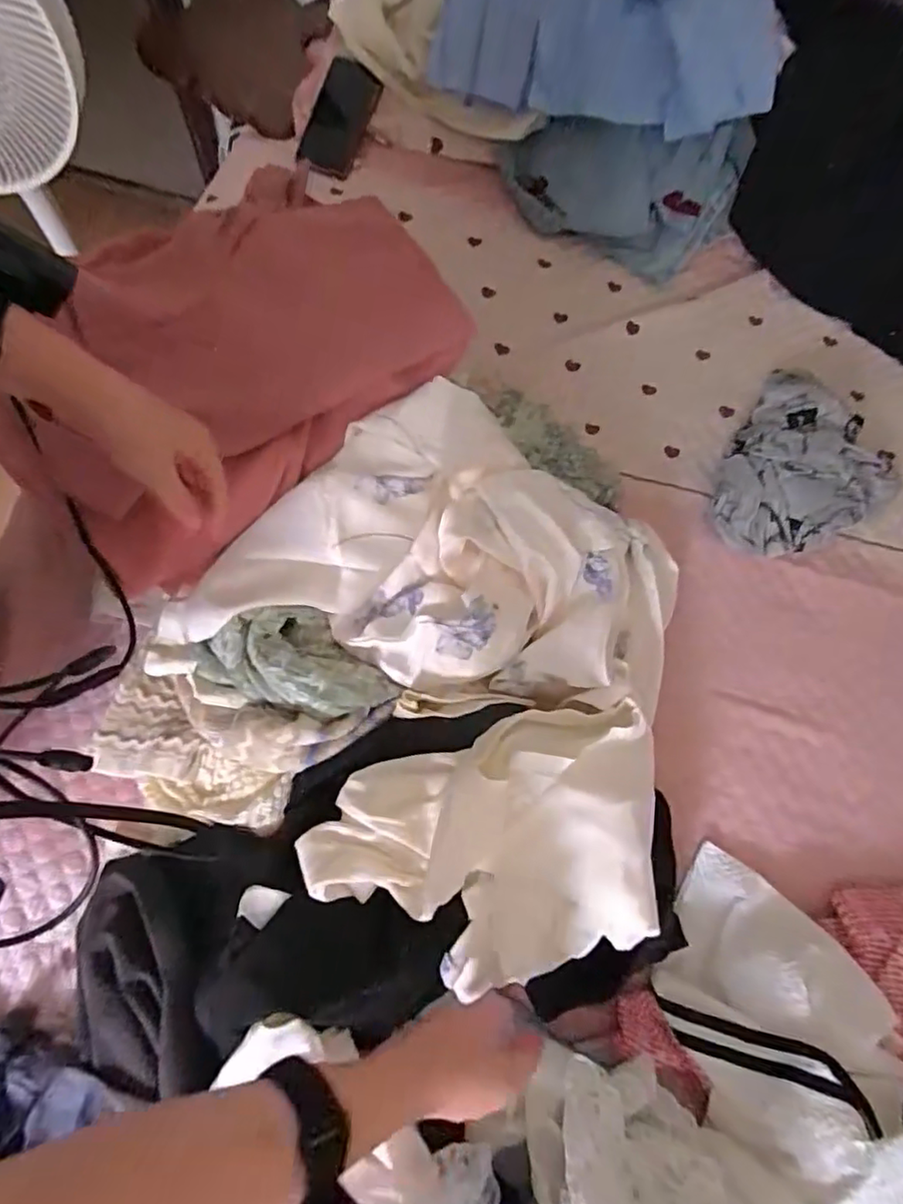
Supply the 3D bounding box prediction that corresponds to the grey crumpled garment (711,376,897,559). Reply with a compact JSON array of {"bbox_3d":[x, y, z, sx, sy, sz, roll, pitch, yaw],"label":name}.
[{"bbox_3d":[0.406,-0.162,0.722,0.251,0.064,0.196,-40,76,-15],"label":"grey crumpled garment"}]

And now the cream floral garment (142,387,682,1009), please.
[{"bbox_3d":[0.000,0.049,0.550,0.420,0.130,0.425,23,70,6],"label":"cream floral garment"}]

